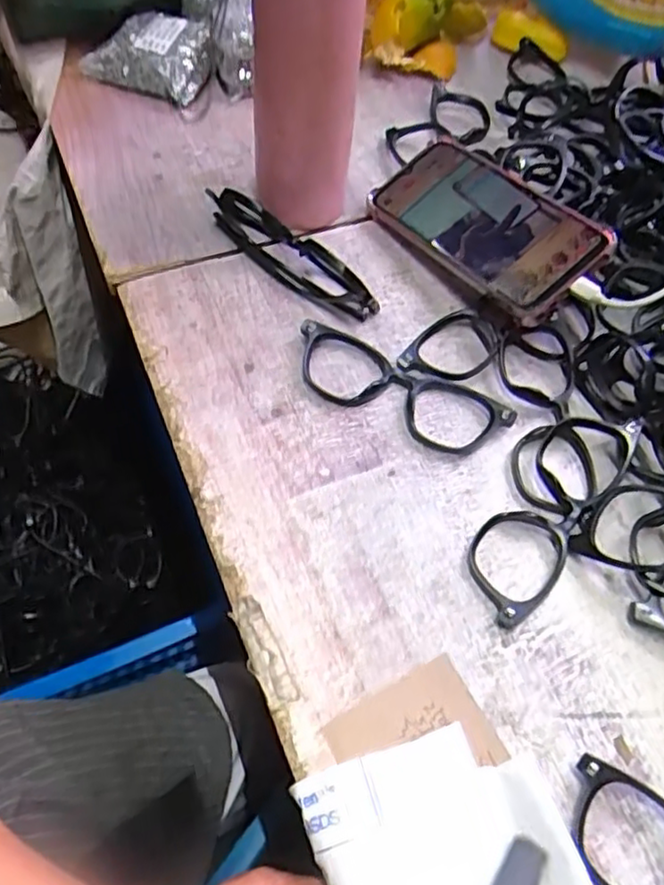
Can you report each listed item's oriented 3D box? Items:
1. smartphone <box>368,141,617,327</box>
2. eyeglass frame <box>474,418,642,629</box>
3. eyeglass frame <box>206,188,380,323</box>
[{"bbox_3d":[0.100,-0.148,0.459,0.076,0.012,0.162,-44,58,1],"label":"smartphone"},{"bbox_3d":[0.121,0.035,0.375,0.046,0.029,0.136,35,63,17],"label":"eyeglass frame"},{"bbox_3d":[-0.027,-0.129,0.452,0.132,0.041,0.027,38,64,18],"label":"eyeglass frame"}]

